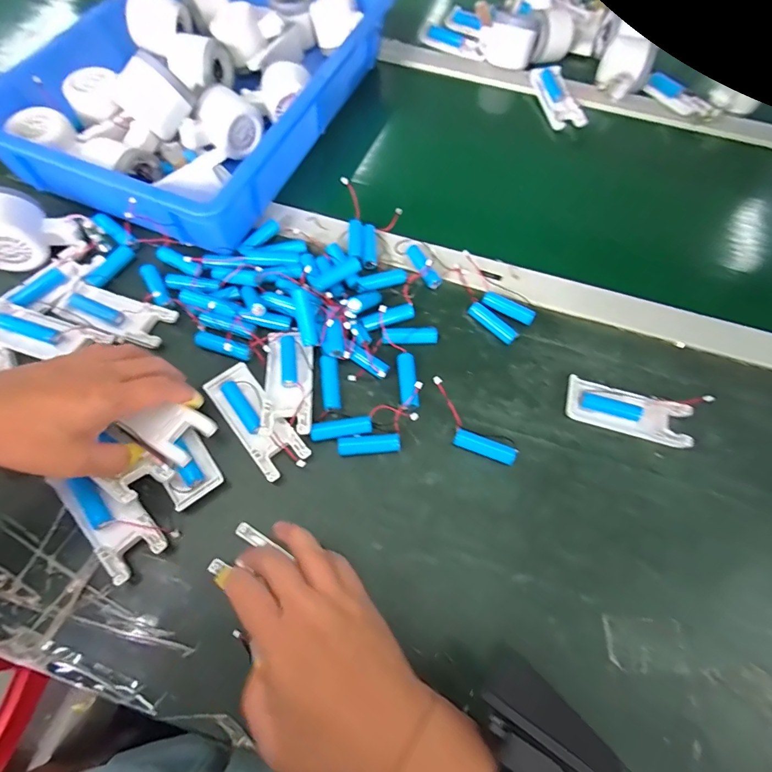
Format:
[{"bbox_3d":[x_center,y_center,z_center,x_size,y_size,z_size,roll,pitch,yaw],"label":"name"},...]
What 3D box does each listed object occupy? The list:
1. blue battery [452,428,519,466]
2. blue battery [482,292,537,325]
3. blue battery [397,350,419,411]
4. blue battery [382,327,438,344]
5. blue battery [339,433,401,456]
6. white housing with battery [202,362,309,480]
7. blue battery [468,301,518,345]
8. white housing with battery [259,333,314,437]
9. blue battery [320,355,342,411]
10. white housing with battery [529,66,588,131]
[{"bbox_3d":[0.083,0.052,0.361,0.053,0.012,0.014,21,66,7],"label":"blue battery"},{"bbox_3d":[0.120,-0.075,0.421,0.052,0.013,0.016,26,67,9],"label":"blue battery"},{"bbox_3d":[0.019,-0.005,0.385,0.016,0.012,0.051,-4,66,-4],"label":"blue battery"},{"bbox_3d":[0.022,-0.046,0.402,0.052,0.015,0.014,-3,66,-4],"label":"blue battery"},{"bbox_3d":[-0.014,0.049,0.359,0.050,0.014,0.015,-4,66,-5],"label":"blue battery"},{"bbox_3d":[-0.108,0.028,0.356,0.040,0.023,0.107,-36,72,-17],"label":"white housing with battery"},{"bbox_3d":[0.103,-0.060,0.415,0.052,0.014,0.012,40,70,14],"label":"blue battery"},{"bbox_3d":[-0.083,-0.005,0.367,0.040,0.017,0.099,-3,66,-4],"label":"white housing with battery"},{"bbox_3d":[-0.050,-0.002,0.381,0.015,0.014,0.049,-5,71,-5],"label":"blue battery"},{"bbox_3d":[0.226,-0.381,0.561,0.050,0.015,0.107,-9,66,-7],"label":"white housing with battery"}]

